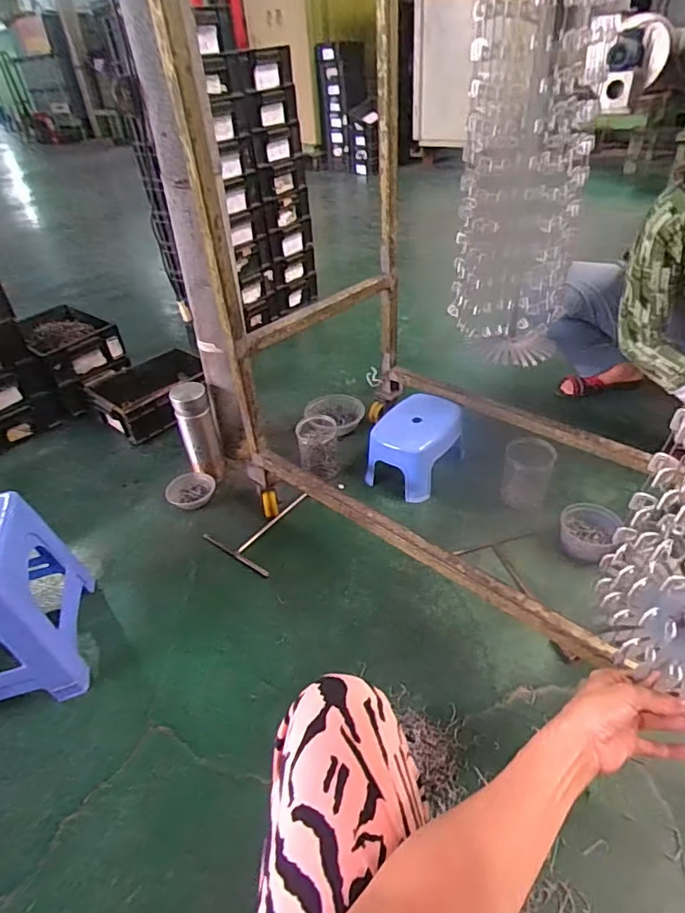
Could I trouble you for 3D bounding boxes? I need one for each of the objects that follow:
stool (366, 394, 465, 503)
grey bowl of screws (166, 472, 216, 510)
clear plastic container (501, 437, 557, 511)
[{"bbox_3d":[0.180,-0.022,1.233,0.179,0.157,0.222,19,45,27],"label":"stool"},{"bbox_3d":[-0.375,0.086,1.244,0.095,0.057,0.102,-3,39,3],"label":"grey bowl of screws"},{"bbox_3d":[0.395,0.048,1.097,0.095,0.143,0.097,11,42,19],"label":"clear plastic container"}]

